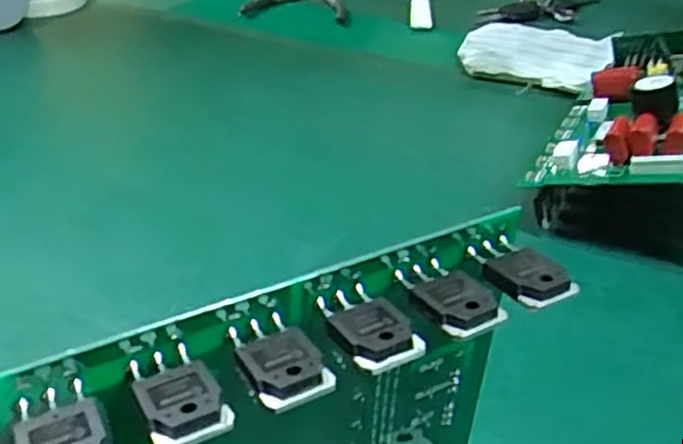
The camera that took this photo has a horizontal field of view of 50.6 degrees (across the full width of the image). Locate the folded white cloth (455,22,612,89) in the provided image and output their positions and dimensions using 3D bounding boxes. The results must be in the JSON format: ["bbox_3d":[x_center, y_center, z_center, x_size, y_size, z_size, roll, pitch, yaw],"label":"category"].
[{"bbox_3d":[0.168,-0.148,0.626,0.123,0.023,0.075,27,42,34],"label":"folded white cloth"}]

